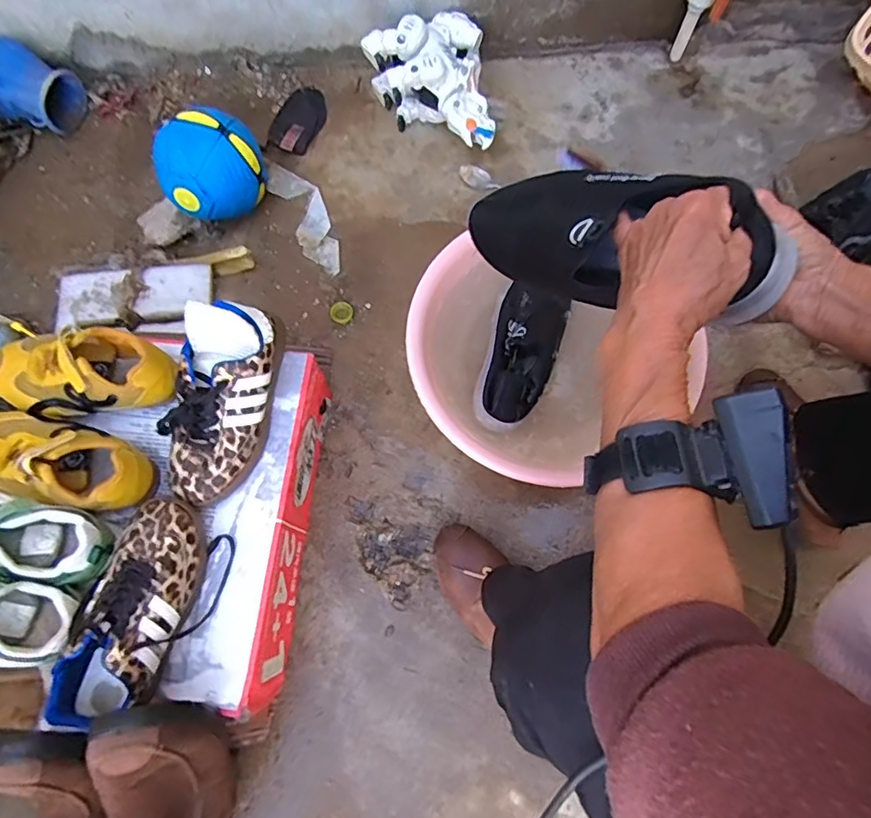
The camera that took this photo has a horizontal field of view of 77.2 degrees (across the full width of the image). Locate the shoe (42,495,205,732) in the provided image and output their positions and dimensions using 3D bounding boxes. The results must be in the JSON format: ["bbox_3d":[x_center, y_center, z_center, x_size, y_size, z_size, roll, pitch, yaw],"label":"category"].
[{"bbox_3d":[-0.292,0.197,0.541,0.088,0.069,0.215,18,75,4],"label":"shoe"}]

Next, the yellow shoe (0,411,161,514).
[{"bbox_3d":[-0.406,0.057,0.590,0.199,0.082,0.087,10,75,2],"label":"yellow shoe"}]

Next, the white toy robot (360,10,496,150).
[{"bbox_3d":[-0.008,-0.495,0.852,0.180,0.137,0.205,-10,75,-4],"label":"white toy robot"}]

